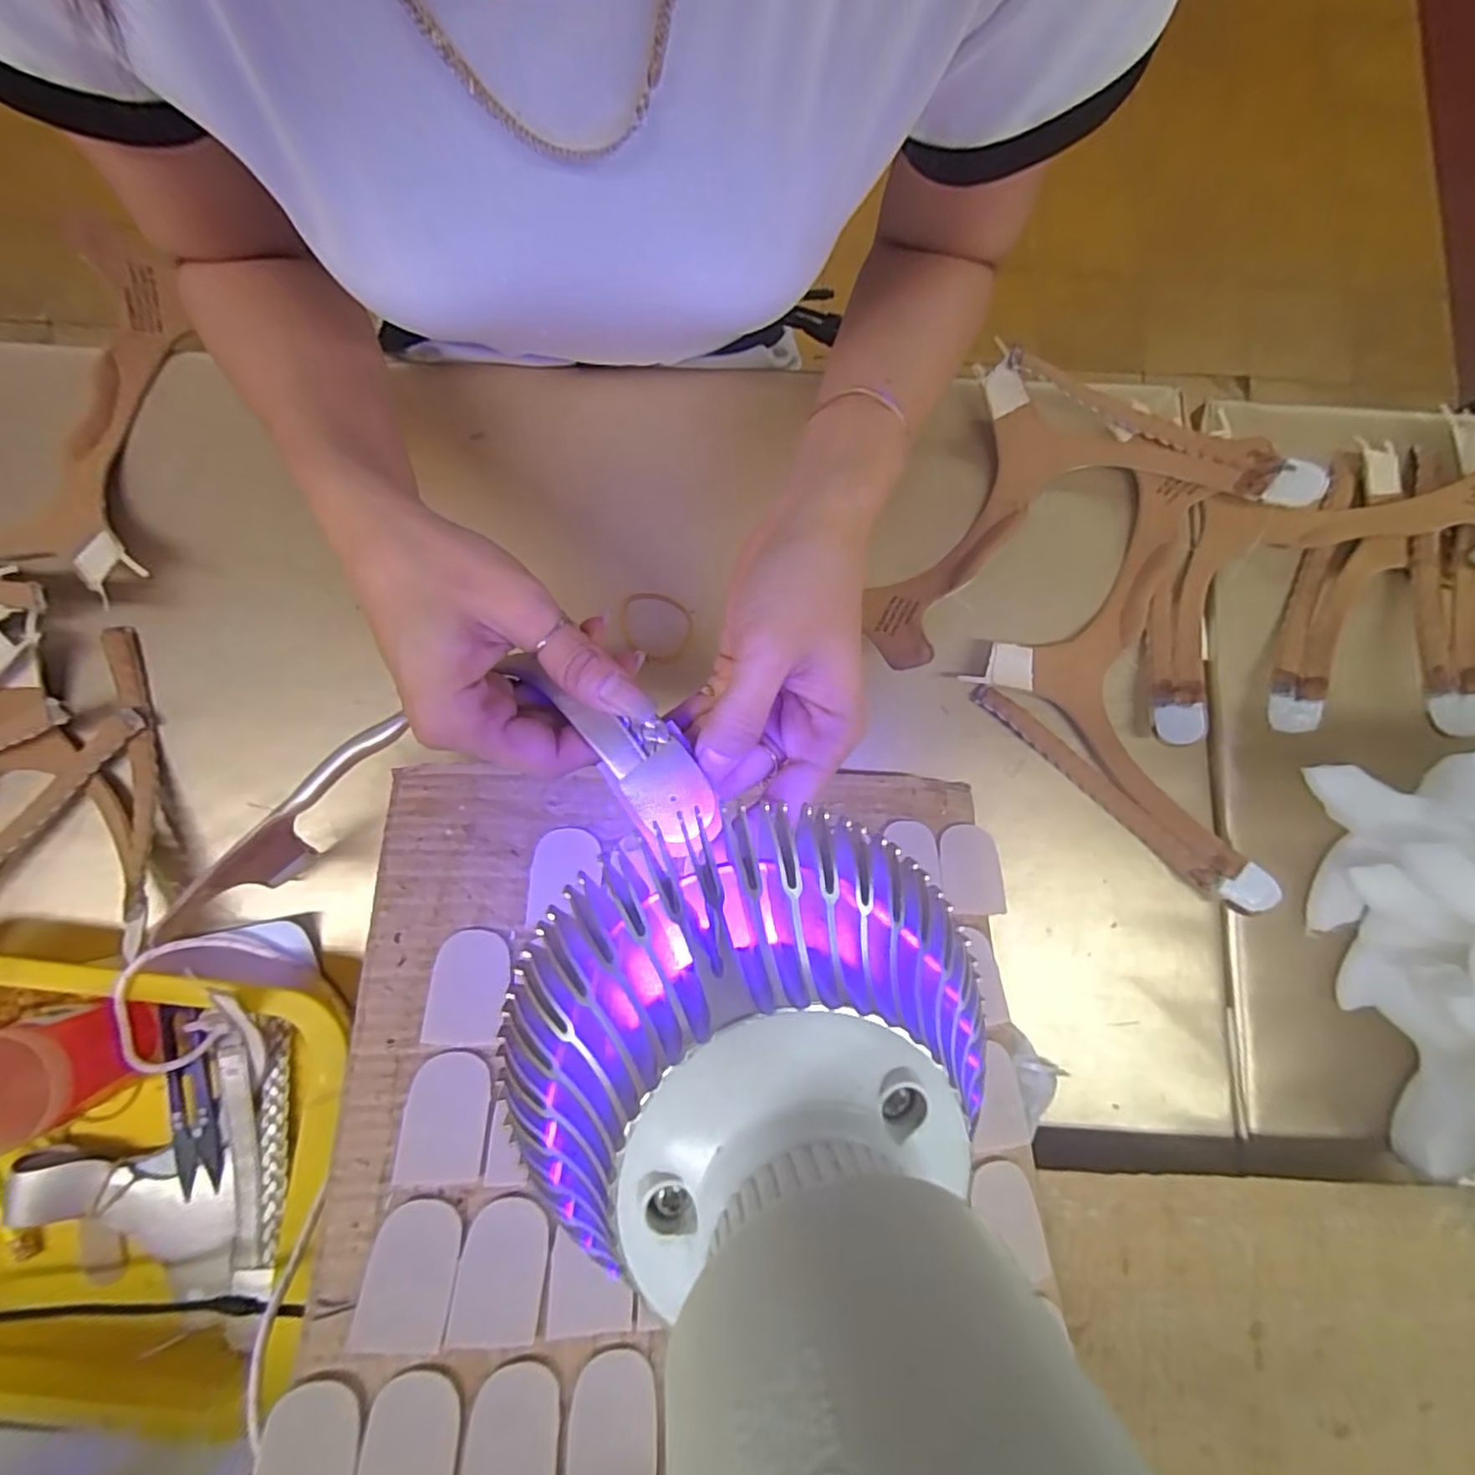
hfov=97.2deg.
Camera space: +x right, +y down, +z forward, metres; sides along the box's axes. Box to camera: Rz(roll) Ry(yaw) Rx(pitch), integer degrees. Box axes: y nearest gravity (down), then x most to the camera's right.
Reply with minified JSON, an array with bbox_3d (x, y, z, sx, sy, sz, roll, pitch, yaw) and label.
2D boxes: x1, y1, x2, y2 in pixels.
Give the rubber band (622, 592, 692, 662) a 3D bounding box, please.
[{"bbox_3d":[-0.046,-0.064,0.376,0.040,0.005,0.043,0,83,-1],"label":"rubber band"}]

